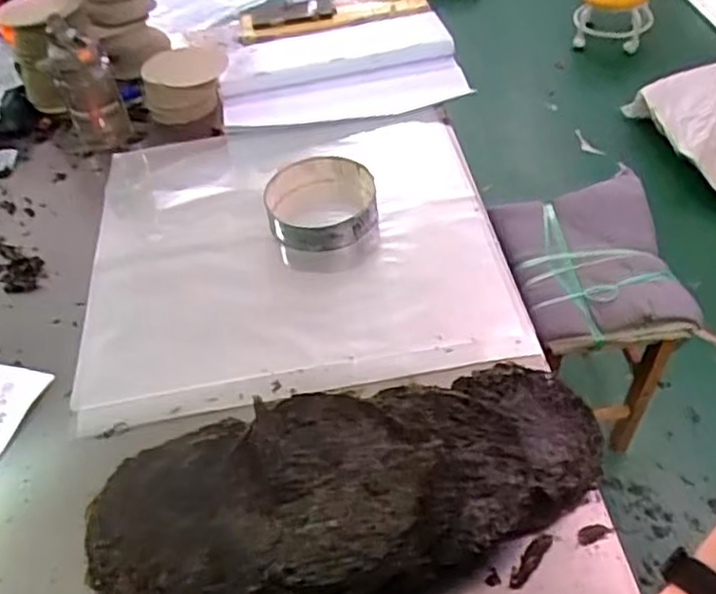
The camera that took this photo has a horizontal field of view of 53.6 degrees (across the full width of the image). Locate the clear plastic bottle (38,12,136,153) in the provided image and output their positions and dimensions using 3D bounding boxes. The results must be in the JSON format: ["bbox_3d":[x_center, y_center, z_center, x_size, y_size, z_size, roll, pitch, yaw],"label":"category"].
[{"bbox_3d":[-0.518,-0.403,1.339,0.115,0.230,0.096,-24,47,-15],"label":"clear plastic bottle"}]

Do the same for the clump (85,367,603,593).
[{"bbox_3d":[-0.013,0.203,0.746,0.559,0.130,0.232,-11,45,-3],"label":"clump"}]

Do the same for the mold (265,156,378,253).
[{"bbox_3d":[-0.060,-0.152,1.139,0.178,0.056,0.171,-7,45,1],"label":"mold"}]

